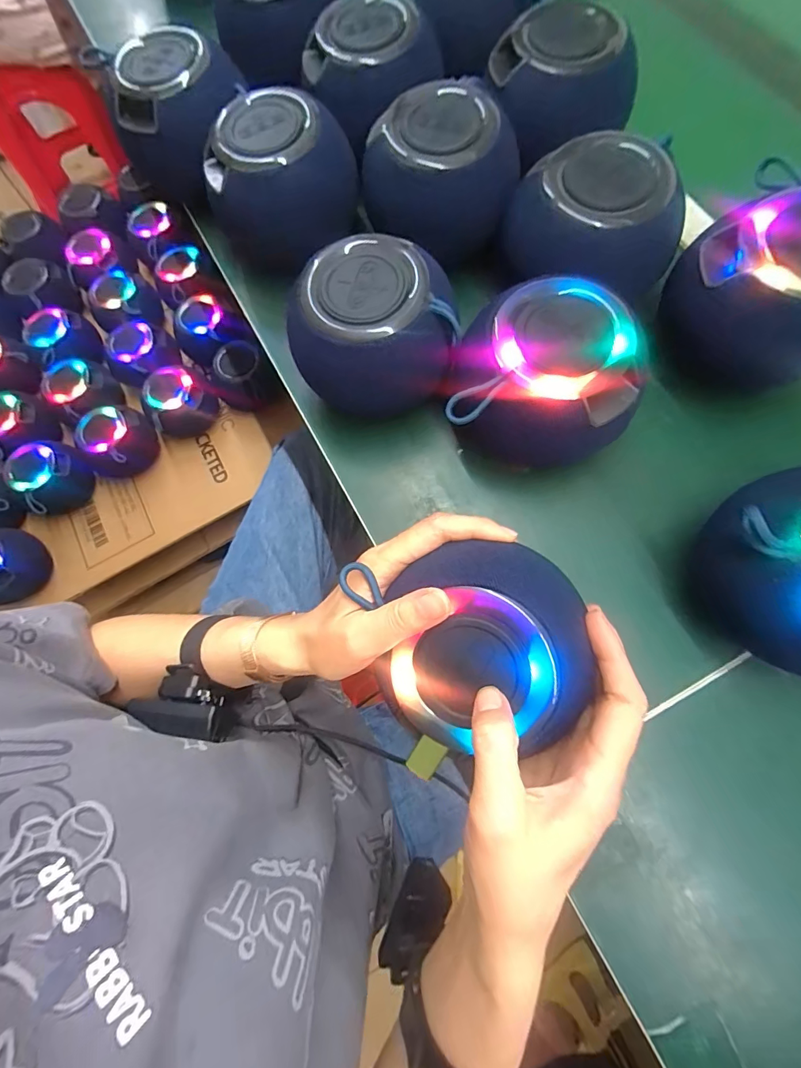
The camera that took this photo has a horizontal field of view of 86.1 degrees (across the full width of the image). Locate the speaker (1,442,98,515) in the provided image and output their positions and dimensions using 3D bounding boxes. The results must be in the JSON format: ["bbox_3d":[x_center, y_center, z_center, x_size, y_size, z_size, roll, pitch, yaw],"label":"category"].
[{"bbox_3d":[-0.638,-0.105,0.786,0.117,0.088,0.123,-1,75,4],"label":"speaker"}]

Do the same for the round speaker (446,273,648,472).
[{"bbox_3d":[0.097,-0.109,0.323,0.127,0.097,0.106,0,75,1],"label":"round speaker"}]

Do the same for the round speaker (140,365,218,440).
[{"bbox_3d":[-0.414,-0.247,0.815,0.122,0.096,0.099,-39,76,-6],"label":"round speaker"}]

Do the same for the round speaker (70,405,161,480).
[{"bbox_3d":[-0.524,-0.166,0.799,0.115,0.091,0.133,33,80,12],"label":"round speaker"}]

